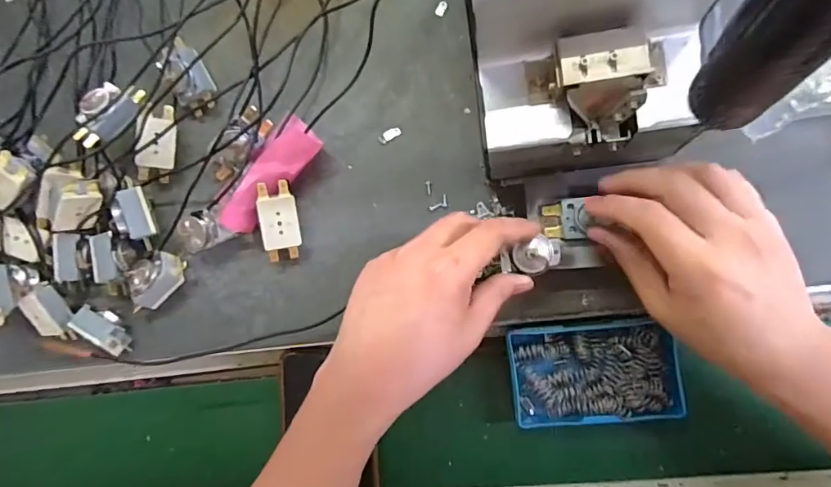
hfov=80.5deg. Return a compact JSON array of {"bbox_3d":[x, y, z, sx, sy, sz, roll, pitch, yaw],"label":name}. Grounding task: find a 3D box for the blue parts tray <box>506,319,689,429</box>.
[{"bbox_3d":[0.127,0.094,0.356,0.113,0.031,0.069,-7,85,8],"label":"blue parts tray"}]

